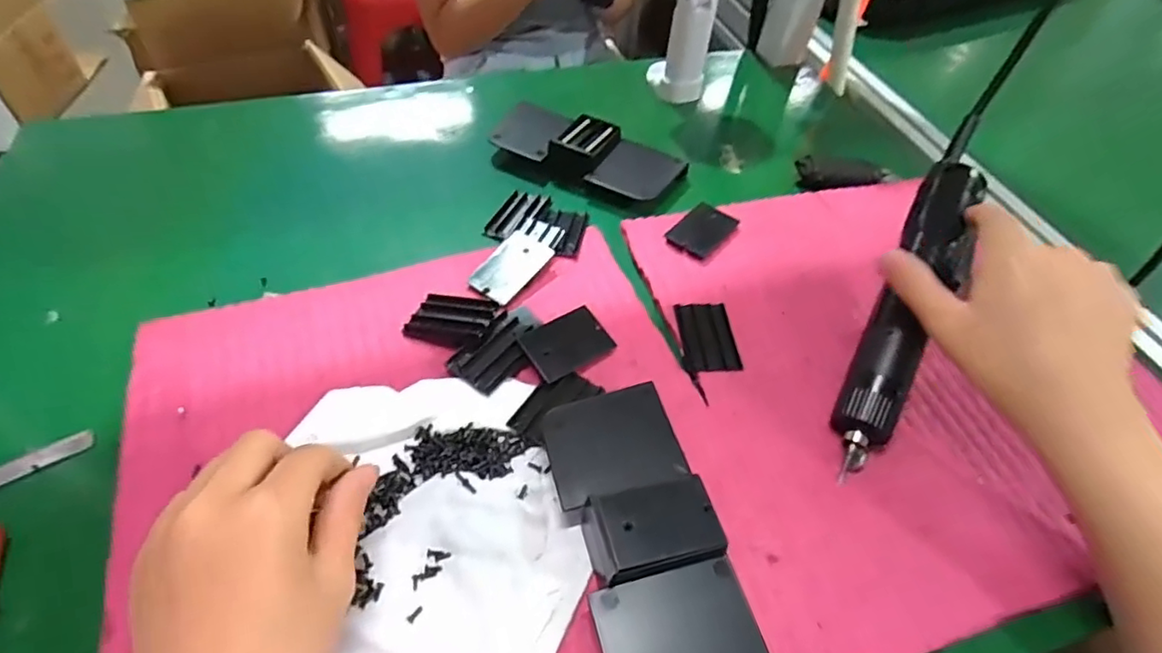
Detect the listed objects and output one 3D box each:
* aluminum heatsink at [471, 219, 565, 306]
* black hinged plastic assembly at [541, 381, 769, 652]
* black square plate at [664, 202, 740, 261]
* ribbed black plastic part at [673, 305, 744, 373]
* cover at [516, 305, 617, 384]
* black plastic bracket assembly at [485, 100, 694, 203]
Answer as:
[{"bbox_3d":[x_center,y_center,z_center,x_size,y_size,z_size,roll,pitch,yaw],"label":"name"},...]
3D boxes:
[{"bbox_3d":[-0.044,-0.047,0.427,0.036,0.013,0.078,25,52,16],"label":"aluminum heatsink"},{"bbox_3d":[0.031,0.102,0.296,0.069,0.033,0.160,-10,51,-13],"label":"black hinged plastic assembly"},{"bbox_3d":[0.093,-0.074,0.463,0.036,0.005,0.058,34,55,22],"label":"black square plate"},{"bbox_3d":[0.084,0.007,0.399,0.036,0.005,0.052,-1,50,-5],"label":"ribbed black plastic part"},{"bbox_3d":[-0.009,0.010,0.379,0.055,0.004,0.036,-26,71,-33],"label":"cover"},{"bbox_3d":[0.007,-0.149,0.514,0.151,0.027,0.070,26,53,17],"label":"black plastic bracket assembly"}]

